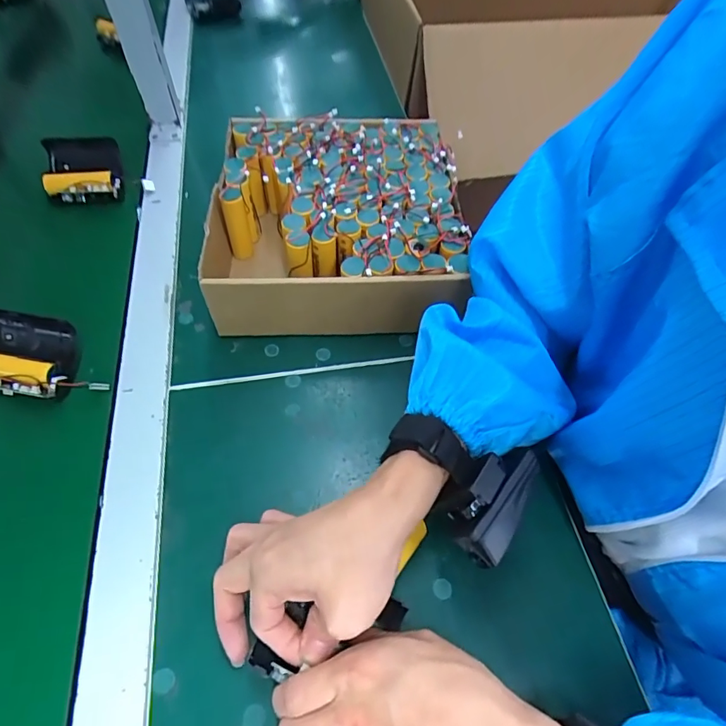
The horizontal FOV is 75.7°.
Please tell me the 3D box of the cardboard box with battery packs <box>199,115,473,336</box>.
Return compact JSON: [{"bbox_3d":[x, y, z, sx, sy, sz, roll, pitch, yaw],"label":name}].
[{"bbox_3d":[-0.031,-0.140,0.465,0.231,0.083,0.230,0,56,-4],"label":"cardboard box with battery packs"}]

